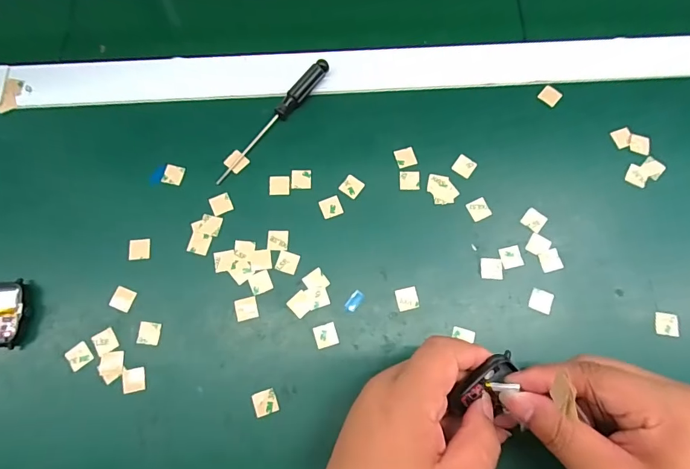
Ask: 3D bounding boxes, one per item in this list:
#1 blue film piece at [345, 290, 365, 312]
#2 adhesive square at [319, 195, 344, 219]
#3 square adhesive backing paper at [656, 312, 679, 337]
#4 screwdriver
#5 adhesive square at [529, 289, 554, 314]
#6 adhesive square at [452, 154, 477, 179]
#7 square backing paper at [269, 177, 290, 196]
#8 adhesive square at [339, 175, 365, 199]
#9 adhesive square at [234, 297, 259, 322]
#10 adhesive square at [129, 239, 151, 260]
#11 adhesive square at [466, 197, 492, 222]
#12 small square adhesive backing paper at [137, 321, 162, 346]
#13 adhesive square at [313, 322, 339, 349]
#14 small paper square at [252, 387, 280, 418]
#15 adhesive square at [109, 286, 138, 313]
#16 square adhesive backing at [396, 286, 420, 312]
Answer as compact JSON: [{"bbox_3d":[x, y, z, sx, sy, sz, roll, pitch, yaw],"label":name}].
[{"bbox_3d":[0.007,0.049,0.302,0.009,0.004,0.016,36,78,9],"label":"blue film piece"},{"bbox_3d":[-0.011,-0.021,0.321,0.016,0.004,0.016,-22,76,-5],"label":"adhesive square"},{"bbox_3d":[0.231,0.064,0.297,0.015,0.004,0.016,7,75,2],"label":"square adhesive backing paper"},{"bbox_3d":[-0.057,-0.092,0.335,0.012,0.011,0.130,38,78,9],"label":"screwdriver"},{"bbox_3d":[0.143,0.048,0.301,0.016,0.004,0.016,20,76,5],"label":"adhesive square"},{"bbox_3d":[0.095,-0.054,0.330,0.016,0.004,0.016,32,78,8],"label":"adhesive square"},{"bbox_3d":[-0.051,-0.039,0.326,0.015,0.004,0.015,-3,75,-1],"label":"square backing paper"},{"bbox_3d":[0.005,-0.038,0.326,0.016,0.004,0.016,35,78,9],"label":"adhesive square"},{"bbox_3d":[-0.071,0.054,0.301,0.016,0.004,0.016,-15,76,-4],"label":"adhesive square"},{"bbox_3d":[-0.155,0.011,0.313,0.015,0.004,0.015,-5,75,-1],"label":"adhesive square"},{"bbox_3d":[0.104,-0.020,0.320,0.016,0.004,0.017,-22,76,-6],"label":"adhesive square"},{"bbox_3d":[-0.140,0.070,0.297,0.015,0.004,0.015,4,75,1],"label":"small square adhesive backing paper"},{"bbox_3d":[-0.013,0.072,0.295,0.016,0.004,0.016,-17,76,-4],"label":"adhesive square"},{"bbox_3d":[-0.054,0.115,0.284,0.016,0.004,0.016,-18,76,-5],"label":"small paper square"},{"bbox_3d":[-0.162,0.047,0.302,0.014,0.004,0.015,19,76,5],"label":"adhesive square"},{"bbox_3d":[0.046,0.047,0.302,0.016,0.004,0.016,-12,75,-3],"label":"square adhesive backing"}]

